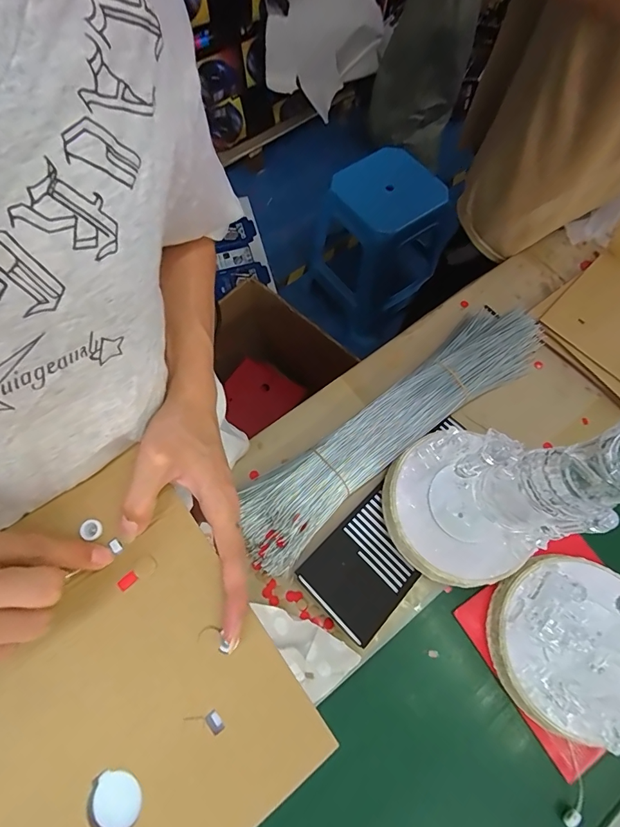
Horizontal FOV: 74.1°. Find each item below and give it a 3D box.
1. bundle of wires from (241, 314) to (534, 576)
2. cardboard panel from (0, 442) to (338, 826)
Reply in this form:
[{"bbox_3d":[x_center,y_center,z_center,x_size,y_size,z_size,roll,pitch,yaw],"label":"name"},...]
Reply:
[{"bbox_3d":[0.137,0.005,0.619,0.545,0.043,0.132,-35,75,-13],"label":"bundle of wires"},{"bbox_3d":[-0.135,0.166,0.230,0.217,0.008,0.210,-36,75,-12],"label":"cardboard panel"}]

